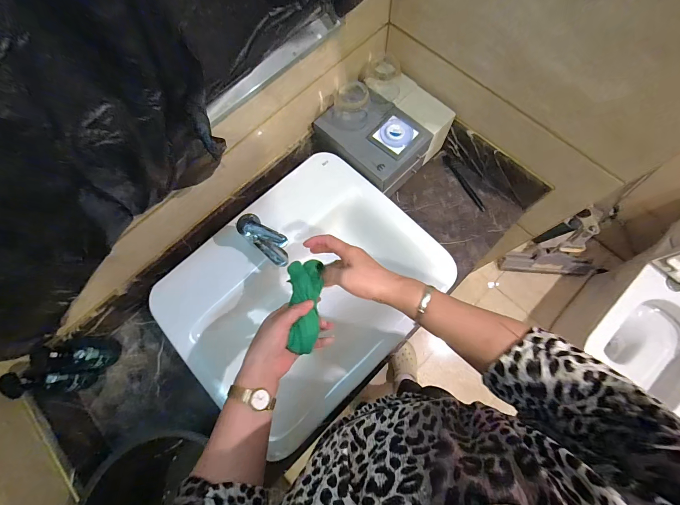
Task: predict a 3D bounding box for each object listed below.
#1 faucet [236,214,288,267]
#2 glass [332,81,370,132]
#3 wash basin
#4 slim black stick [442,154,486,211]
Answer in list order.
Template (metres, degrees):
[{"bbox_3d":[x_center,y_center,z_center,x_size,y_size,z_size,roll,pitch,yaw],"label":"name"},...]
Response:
[{"bbox_3d":[-0.144,-0.019,0.607,0.108,0.121,0.045,37,75,11],"label":"faucet"},{"bbox_3d":[0.024,-0.337,0.695,0.085,0.077,0.085,6,71,2],"label":"glass"},{"bbox_3d":[-0.079,0.078,0.688,0.530,0.130,0.440,-42,76,-13],"label":"wash basin"},{"bbox_3d":[0.327,-0.185,0.811,0.017,0.017,0.184,-25,73,-9],"label":"slim black stick"}]

